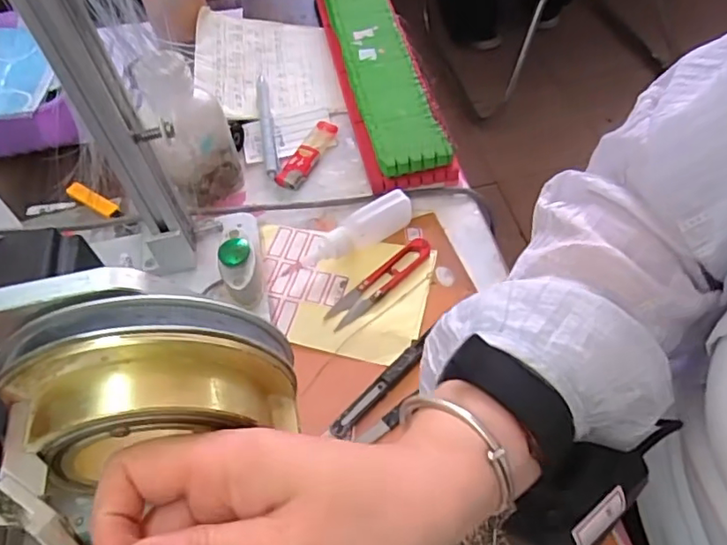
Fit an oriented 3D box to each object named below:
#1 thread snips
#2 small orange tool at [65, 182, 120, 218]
[{"bbox_3d":[0.013,0.007,0.447,0.098,0.011,0.022,-39,60,-21],"label":"thread snips"},{"bbox_3d":[-0.246,-0.066,0.522,0.055,0.014,0.013,26,60,21],"label":"small orange tool"}]

